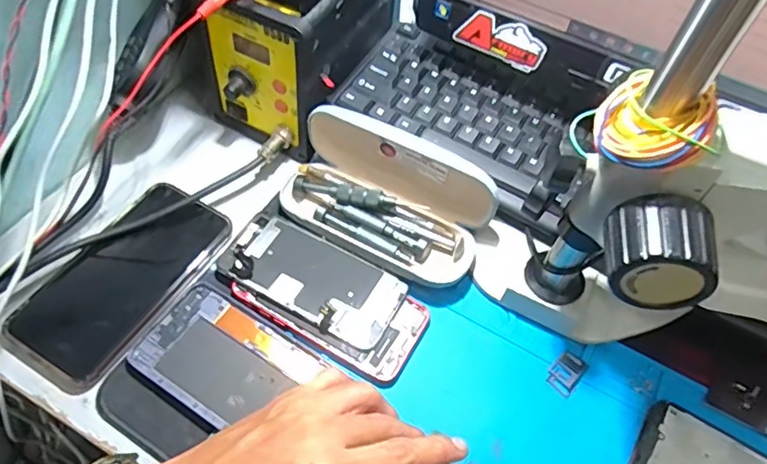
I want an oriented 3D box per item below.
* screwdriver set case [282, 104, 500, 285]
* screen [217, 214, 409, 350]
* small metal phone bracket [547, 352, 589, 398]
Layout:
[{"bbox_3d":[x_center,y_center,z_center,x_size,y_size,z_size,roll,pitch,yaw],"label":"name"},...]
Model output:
[{"bbox_3d":[0.002,-0.031,0.440,0.160,0.060,0.092,27,58,13],"label":"screwdriver set case"},{"bbox_3d":[-0.053,0.034,0.428,0.132,0.009,0.061,26,58,12],"label":"screen"},{"bbox_3d":[0.131,0.100,0.410,0.021,0.005,0.030,38,62,19],"label":"small metal phone bracket"}]

